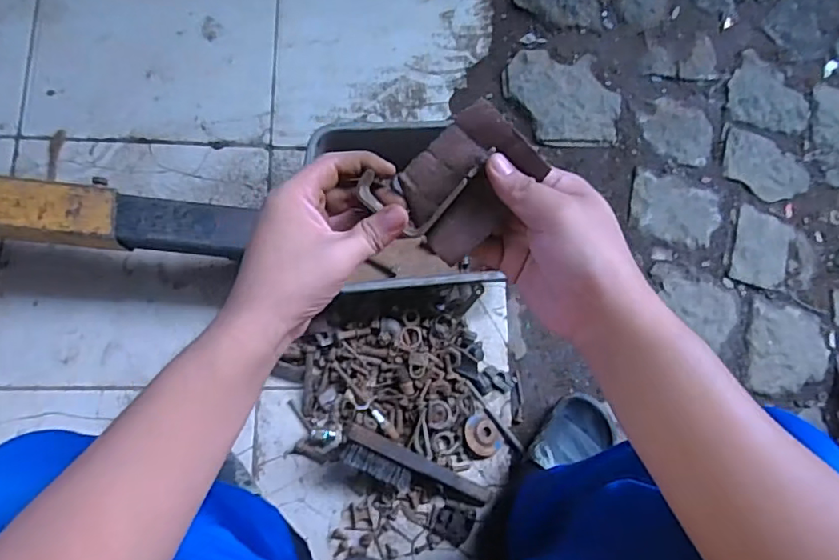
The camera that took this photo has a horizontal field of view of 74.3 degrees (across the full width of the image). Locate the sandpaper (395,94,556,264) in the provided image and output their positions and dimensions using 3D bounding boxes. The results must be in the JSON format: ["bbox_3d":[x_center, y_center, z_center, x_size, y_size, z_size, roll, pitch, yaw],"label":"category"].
[{"bbox_3d":[0.034,-0.065,0.383,0.075,0.023,0.098,43,112,-3],"label":"sandpaper"}]

